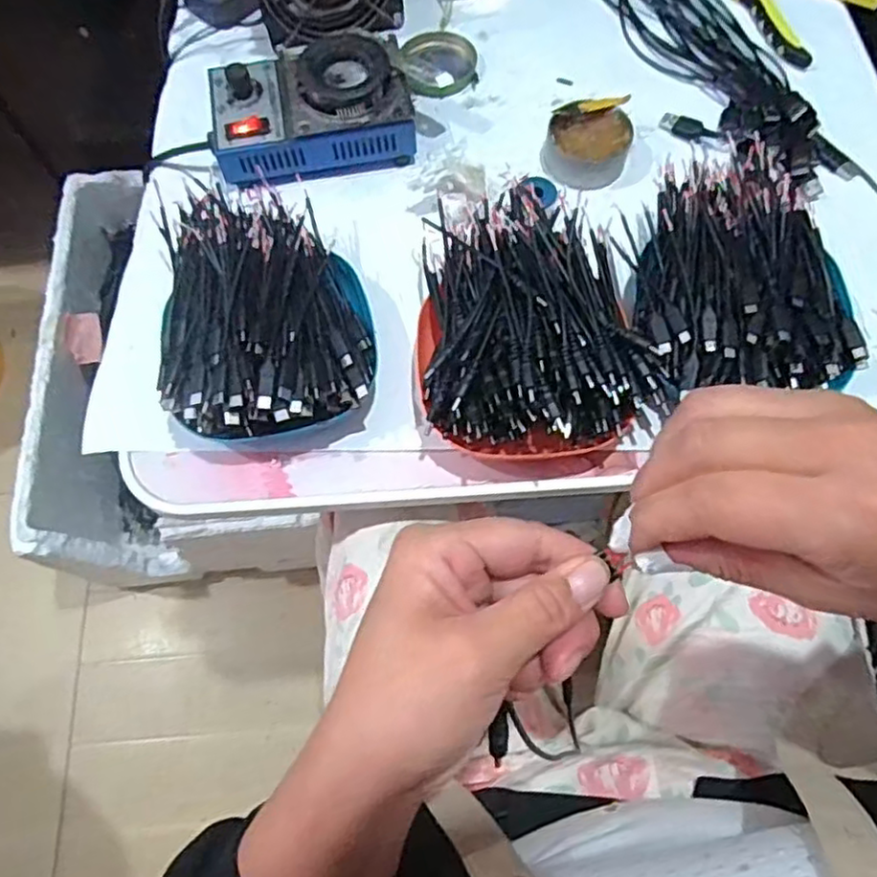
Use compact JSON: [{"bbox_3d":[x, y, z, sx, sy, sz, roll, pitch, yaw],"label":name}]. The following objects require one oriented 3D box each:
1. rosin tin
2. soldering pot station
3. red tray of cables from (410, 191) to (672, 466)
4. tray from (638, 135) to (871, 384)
[{"bbox_3d":[0.115,-0.228,0.523,0.063,0.031,0.059,0,69,1],"label":"rosin tin"},{"bbox_3d":[-0.098,-0.255,0.515,0.150,0.051,0.104,-15,69,-5],"label":"soldering pot station"},{"bbox_3d":[0.060,-0.080,0.433,0.143,0.065,0.175,-2,69,1],"label":"red tray of cables"},{"bbox_3d":[0.200,-0.115,0.449,0.140,0.052,0.195,5,69,3],"label":"tray"}]

